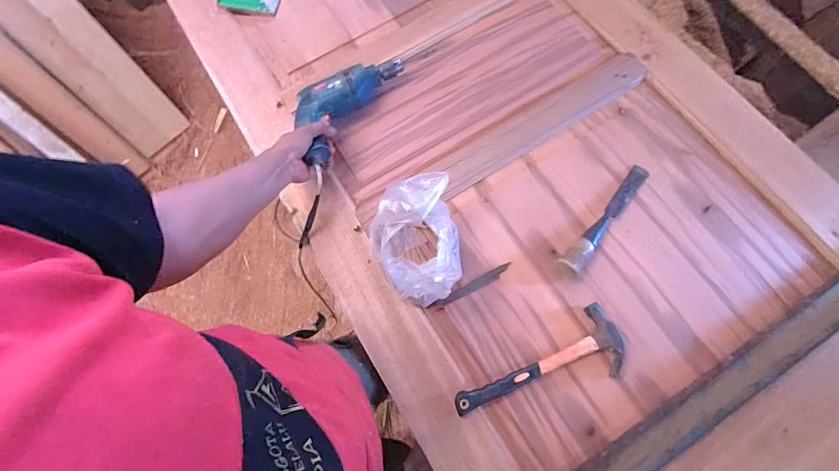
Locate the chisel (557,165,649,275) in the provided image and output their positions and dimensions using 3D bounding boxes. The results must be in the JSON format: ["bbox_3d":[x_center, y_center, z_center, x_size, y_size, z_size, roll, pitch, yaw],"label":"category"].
[{"bbox_3d":[0.315,-0.033,0.670,0.035,0.033,0.244,40,77,14],"label":"chisel"}]

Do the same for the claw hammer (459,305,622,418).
[{"bbox_3d":[0.187,0.210,0.618,0.274,0.022,0.099,-26,72,-7],"label":"claw hammer"}]

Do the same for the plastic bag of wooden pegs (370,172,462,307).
[{"bbox_3d":[0.002,0.016,0.621,0.135,0.130,0.174,-19,71,-5],"label":"plastic bag of wooden pegs"}]

